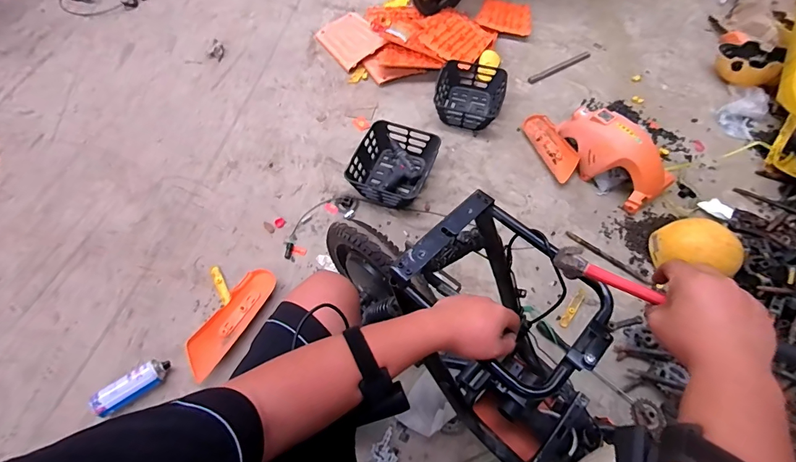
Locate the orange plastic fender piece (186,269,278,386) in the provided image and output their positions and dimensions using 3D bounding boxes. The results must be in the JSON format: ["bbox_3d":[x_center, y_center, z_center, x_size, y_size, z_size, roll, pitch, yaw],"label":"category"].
[{"bbox_3d":[-0.497,0.263,1.167,0.108,0.047,0.342,24,59,13],"label":"orange plastic fender piece"}]

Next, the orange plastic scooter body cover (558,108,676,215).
[{"bbox_3d":[0.835,-0.318,1.504,0.200,0.211,0.472,-39,67,-22],"label":"orange plastic scooter body cover"}]

